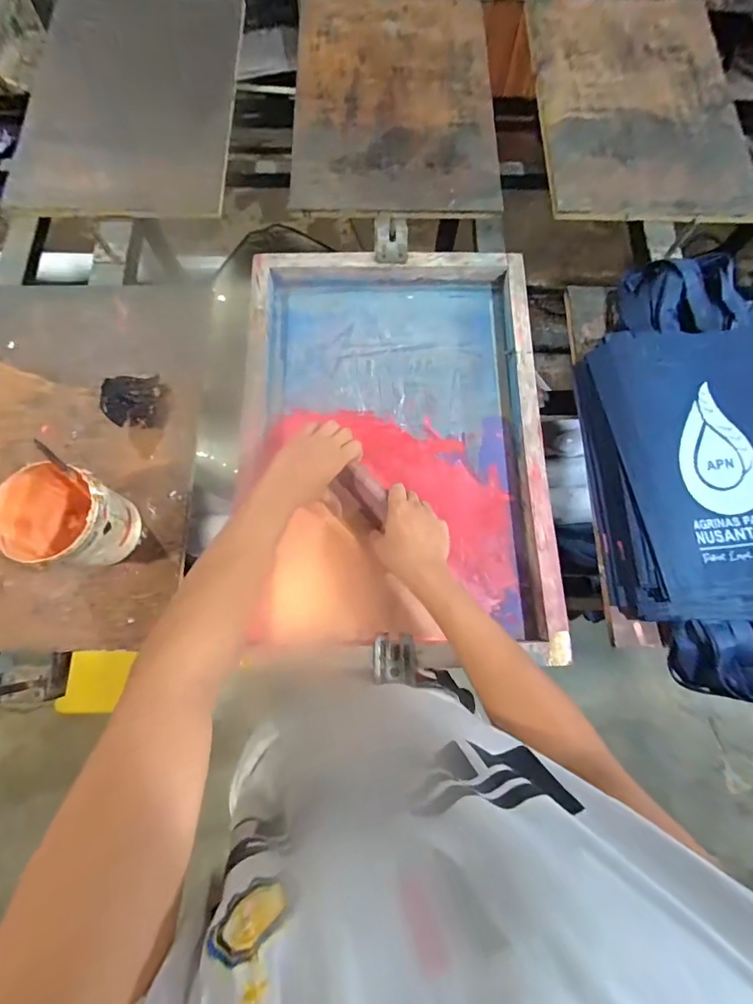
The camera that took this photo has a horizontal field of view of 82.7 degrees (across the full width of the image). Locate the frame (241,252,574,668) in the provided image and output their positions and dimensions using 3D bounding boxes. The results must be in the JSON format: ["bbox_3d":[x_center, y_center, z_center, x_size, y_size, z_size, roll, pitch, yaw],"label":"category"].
[{"bbox_3d":[0.027,-0.103,0.665,0.442,0.065,0.639,-1,73,1],"label":"frame"}]

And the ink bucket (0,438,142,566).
[{"bbox_3d":[-0.397,0.025,0.562,0.122,0.127,0.115,1,75,-2],"label":"ink bucket"}]

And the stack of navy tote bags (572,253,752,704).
[{"bbox_3d":[0.496,-0.070,0.632,0.381,0.075,0.665,4,75,-1],"label":"stack of navy tote bags"}]

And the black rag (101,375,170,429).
[{"bbox_3d":[-0.373,-0.160,0.658,0.085,0.051,0.083,-15,75,-4],"label":"black rag"}]

